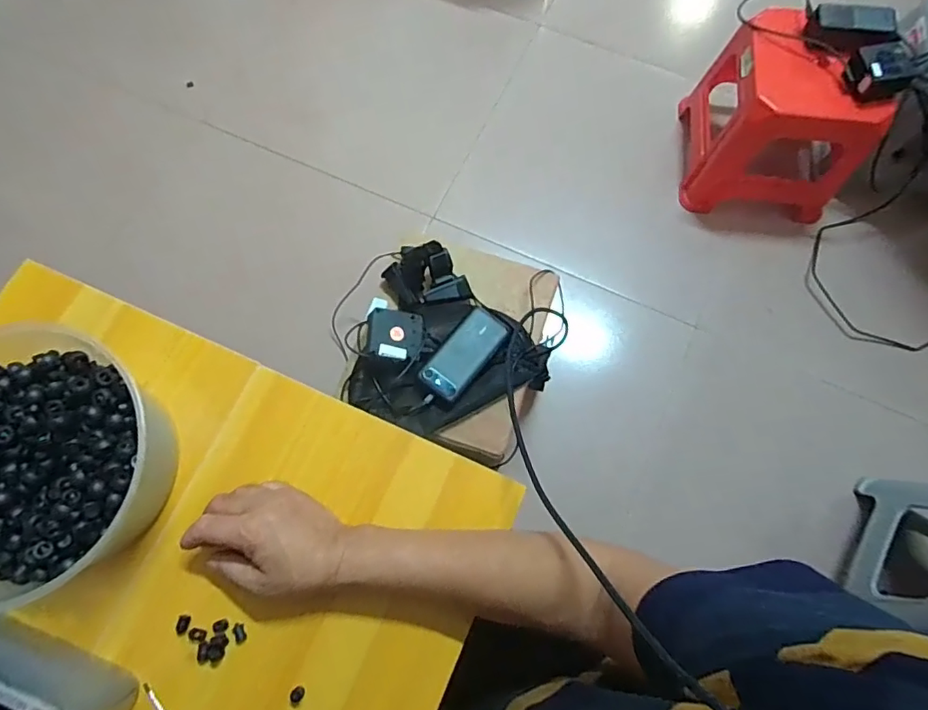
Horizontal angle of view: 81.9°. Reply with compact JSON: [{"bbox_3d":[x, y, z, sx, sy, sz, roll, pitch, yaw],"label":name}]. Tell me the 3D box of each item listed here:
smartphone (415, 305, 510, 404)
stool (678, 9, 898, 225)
[{"bbox_3d":[0.001,-0.003,0.815,0.073,0.011,0.153,35,69,15],"label":"smartphone"},{"bbox_3d":[0.640,-0.479,1.098,0.315,0.285,0.288,3,73,1],"label":"stool"}]

